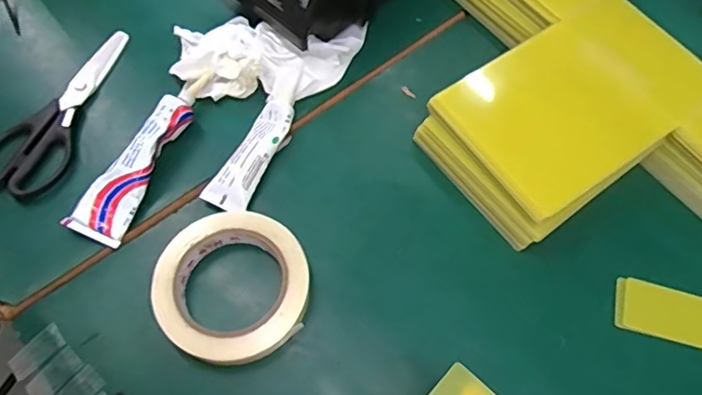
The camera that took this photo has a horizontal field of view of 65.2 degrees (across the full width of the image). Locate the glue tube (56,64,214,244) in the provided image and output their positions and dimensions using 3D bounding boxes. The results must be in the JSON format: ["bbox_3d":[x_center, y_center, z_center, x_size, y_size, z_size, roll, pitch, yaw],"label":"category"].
[{"bbox_3d":[-0.176,-0.043,0.471,0.041,0.028,0.175,20,65,10],"label":"glue tube"}]

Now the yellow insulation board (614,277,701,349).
[{"bbox_3d":[0.256,0.091,0.419,0.101,0.006,0.043,16,64,8],"label":"yellow insulation board"}]

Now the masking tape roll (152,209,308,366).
[{"bbox_3d":[-0.089,0.067,0.416,0.109,0.021,0.114,0,63,0],"label":"masking tape roll"}]

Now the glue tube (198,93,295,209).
[{"bbox_3d":[-0.082,-0.039,0.475,0.035,0.017,0.114,24,66,11],"label":"glue tube"}]

